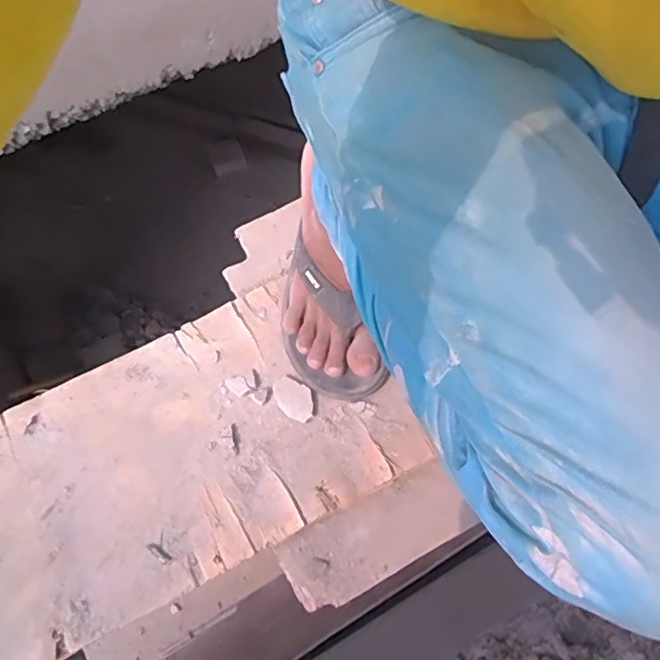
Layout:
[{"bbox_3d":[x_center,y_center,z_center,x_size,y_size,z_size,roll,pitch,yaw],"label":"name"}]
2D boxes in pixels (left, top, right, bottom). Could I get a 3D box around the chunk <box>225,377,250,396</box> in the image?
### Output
[{"bbox_3d":[-0.096,0.057,0.605,0.019,0.007,0.024,-29,71,-12],"label":"chunk"}]

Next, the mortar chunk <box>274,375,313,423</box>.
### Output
[{"bbox_3d":[-0.037,0.070,0.598,0.048,0.011,0.034,33,71,12],"label":"mortar chunk"}]

